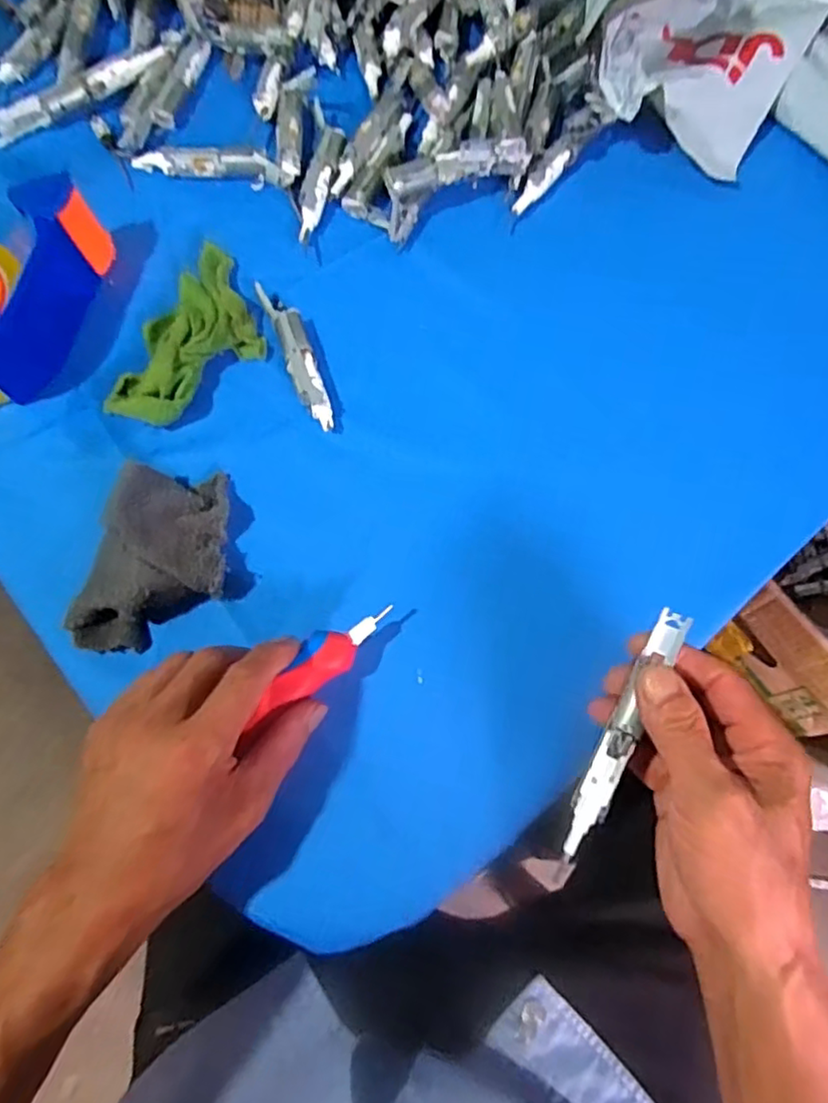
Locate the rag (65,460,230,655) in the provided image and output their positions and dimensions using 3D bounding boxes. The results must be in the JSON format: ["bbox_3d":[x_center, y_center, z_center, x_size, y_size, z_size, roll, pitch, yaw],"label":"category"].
[{"bbox_3d":[-0.155,0.003,0.391,0.080,0.036,0.126,16,73,5],"label":"rag"}]

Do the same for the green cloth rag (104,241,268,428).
[{"bbox_3d":[-0.156,-0.147,0.441,0.079,0.023,0.139,34,75,10],"label":"green cloth rag"}]

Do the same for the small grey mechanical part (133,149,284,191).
[{"bbox_3d":[-0.160,-0.301,0.493,0.118,0.012,0.021,6,72,2],"label":"small grey mechanical part"}]

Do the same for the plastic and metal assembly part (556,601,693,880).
[{"bbox_3d":[0.103,0.099,0.319,0.017,0.017,0.147,24,89,6],"label":"plastic and metal assembly part"}]

